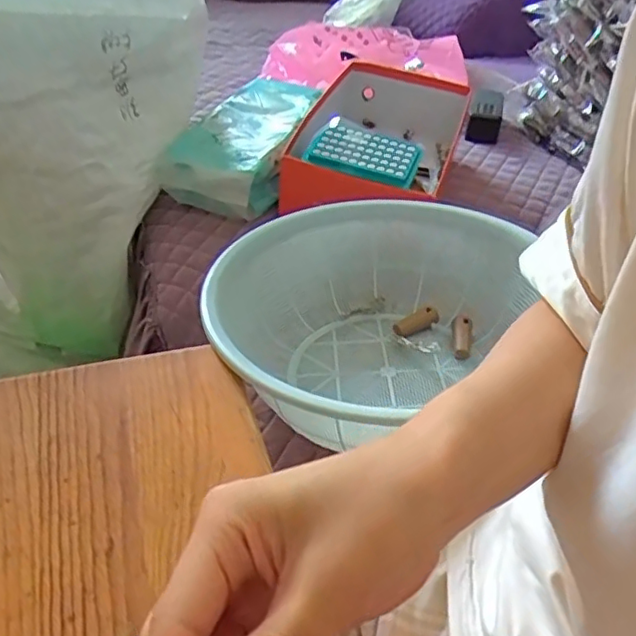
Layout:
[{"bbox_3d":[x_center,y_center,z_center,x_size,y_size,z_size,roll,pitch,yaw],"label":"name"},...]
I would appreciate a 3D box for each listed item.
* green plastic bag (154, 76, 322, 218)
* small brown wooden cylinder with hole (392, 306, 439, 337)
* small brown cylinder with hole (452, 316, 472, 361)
[{"bbox_3d":[-0.094,-0.241,0.842,0.151,0.091,0.246,21,41,19],"label":"green plastic bag"},{"bbox_3d":[0.103,0.003,0.648,0.052,0.013,0.018,-25,48,-13],"label":"small brown wooden cylinder with hole"},{"bbox_3d":[0.148,0.016,0.622,0.017,0.013,0.063,10,39,7],"label":"small brown cylinder with hole"}]

